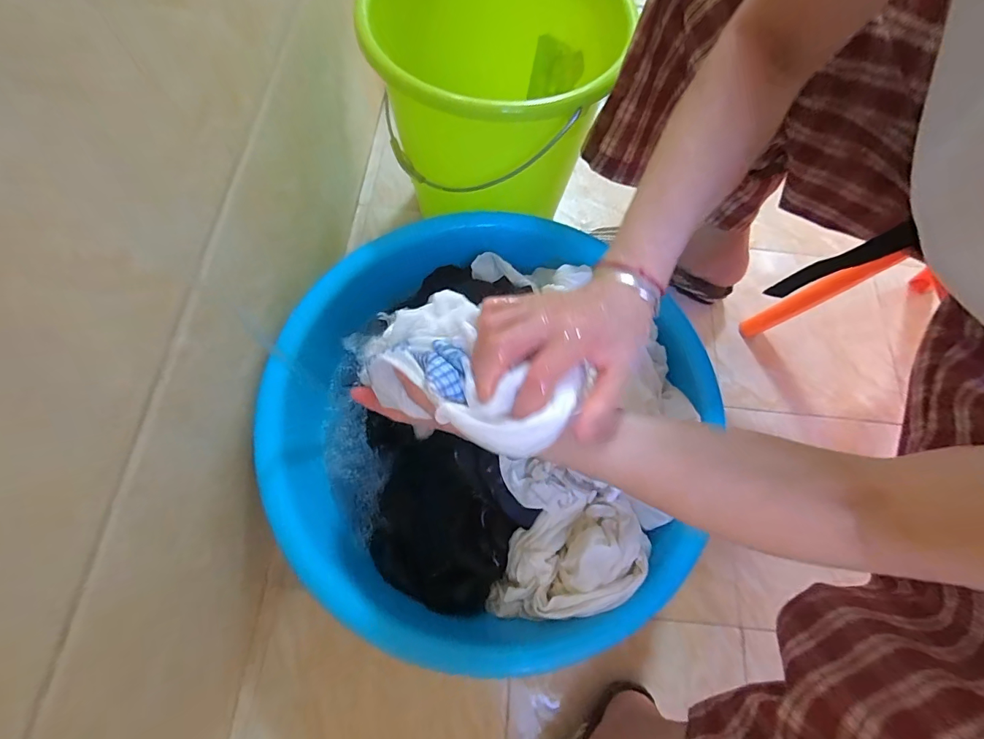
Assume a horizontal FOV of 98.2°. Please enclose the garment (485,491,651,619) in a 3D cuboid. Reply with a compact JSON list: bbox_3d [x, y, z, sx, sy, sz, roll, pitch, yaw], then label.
[{"bbox_3d":[0.075,0.196,0.439,0.165,0.081,0.096,-18,71,-10],"label":"garment"}]

